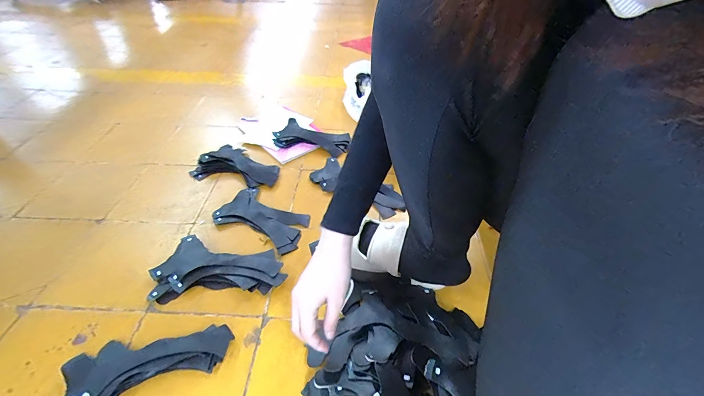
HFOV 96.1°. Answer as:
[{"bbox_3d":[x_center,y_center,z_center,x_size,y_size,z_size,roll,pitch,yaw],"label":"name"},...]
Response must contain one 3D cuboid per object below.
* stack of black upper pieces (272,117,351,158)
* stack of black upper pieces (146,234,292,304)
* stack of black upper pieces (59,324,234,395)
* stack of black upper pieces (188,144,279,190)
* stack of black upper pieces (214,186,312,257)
[{"bbox_3d":[-0.109,-0.163,0.885,0.204,0.043,0.101,10,44,9],"label":"stack of black upper pieces"},{"bbox_3d":[-0.239,0.134,0.574,0.223,0.024,0.128,7,44,6],"label":"stack of black upper pieces"},{"bbox_3d":[-0.297,0.236,0.463,0.215,0.025,0.108,-21,48,-22],"label":"stack of black upper pieces"},{"bbox_3d":[-0.292,-0.074,0.790,0.213,0.036,0.136,23,48,21],"label":"stack of black upper pieces"},{"bbox_3d":[-0.191,0.041,0.684,0.197,0.012,0.112,20,47,18],"label":"stack of black upper pieces"}]

